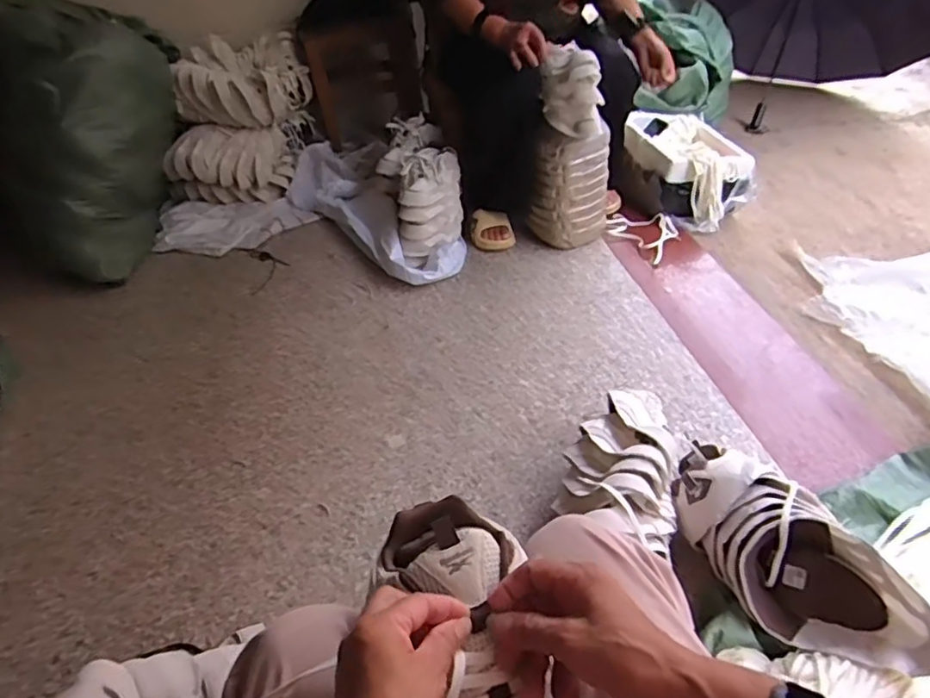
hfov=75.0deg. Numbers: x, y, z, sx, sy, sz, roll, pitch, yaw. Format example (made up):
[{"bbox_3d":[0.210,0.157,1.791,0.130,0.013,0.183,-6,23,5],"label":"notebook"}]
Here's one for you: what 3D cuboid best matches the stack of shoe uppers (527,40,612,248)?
[{"bbox_3d":[0.264,-0.481,1.509,0.188,0.475,0.185,8,45,16],"label":"stack of shoe uppers"}]

